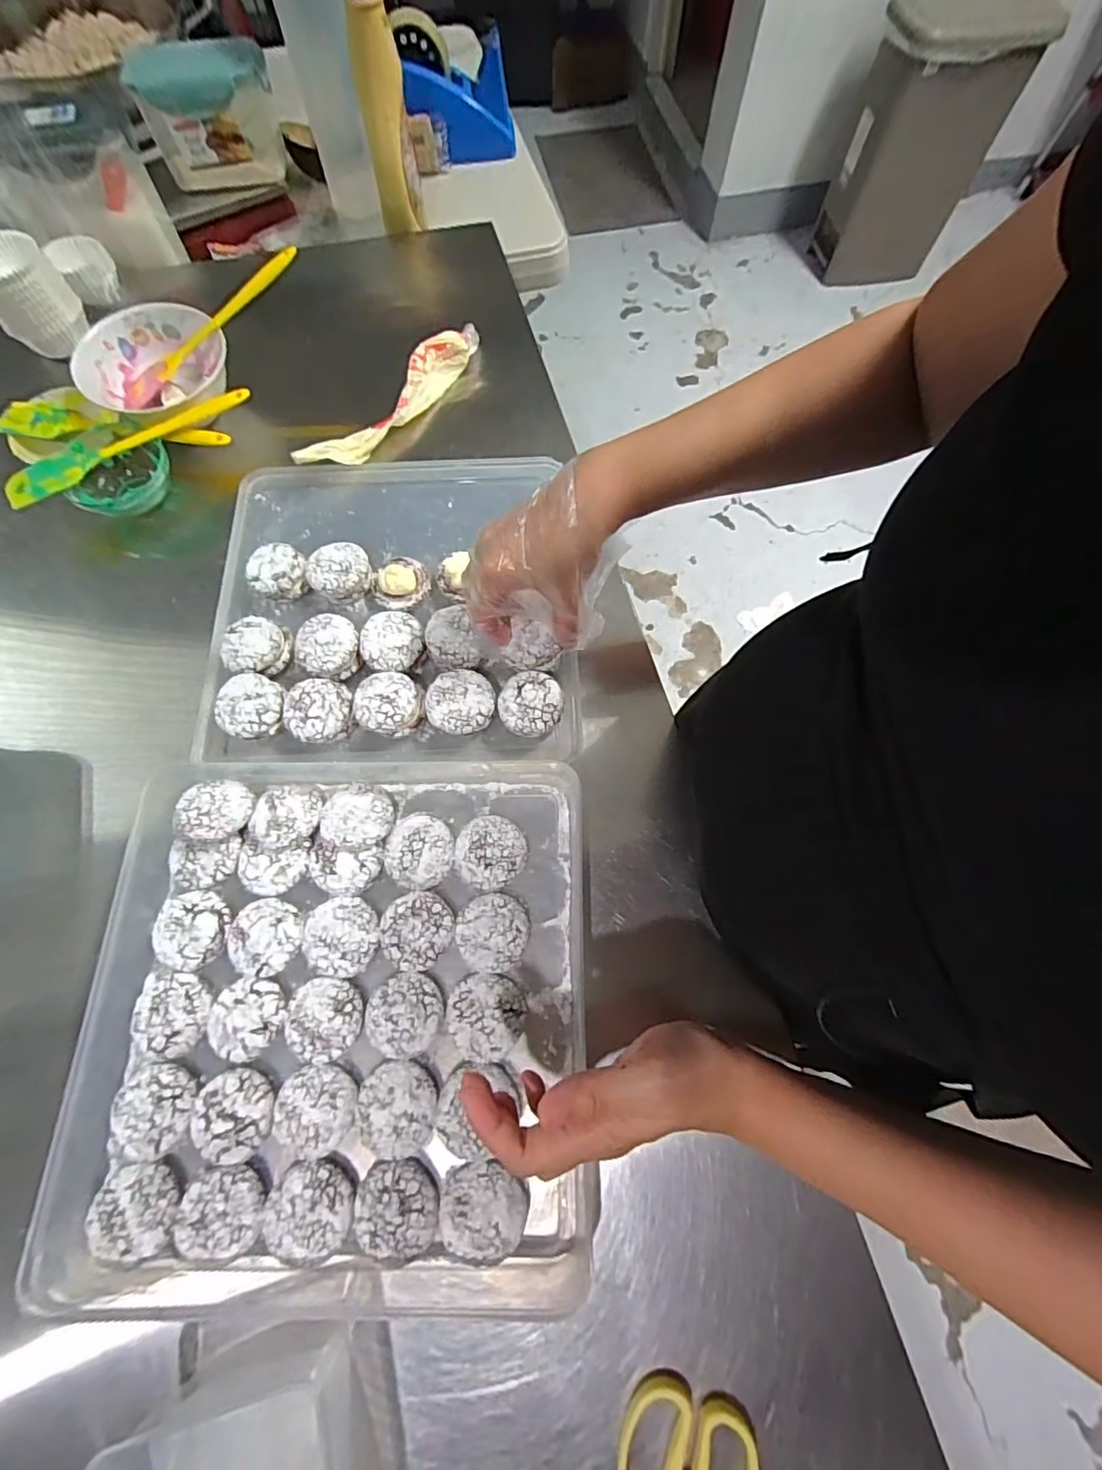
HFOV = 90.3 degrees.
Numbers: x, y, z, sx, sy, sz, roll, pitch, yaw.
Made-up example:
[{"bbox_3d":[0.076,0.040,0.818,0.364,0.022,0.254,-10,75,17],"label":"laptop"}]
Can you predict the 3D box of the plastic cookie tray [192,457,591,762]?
[{"bbox_3d":[-0.129,-0.114,0.454,0.302,0.032,0.297,-1,70,-2],"label":"plastic cookie tray"}]

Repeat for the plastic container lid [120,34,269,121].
[{"bbox_3d":[-0.387,-0.731,0.606,0.130,0.035,0.099,10,70,2],"label":"plastic container lid"}]

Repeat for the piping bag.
[{"bbox_3d":[-0.144,-0.316,0.521,0.030,0.034,0.222,36,73,11],"label":"piping bag"}]

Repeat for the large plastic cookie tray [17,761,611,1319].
[{"bbox_3d":[-0.133,0.169,0.353,0.316,0.041,0.312,0,70,-2],"label":"large plastic cookie tray"}]

